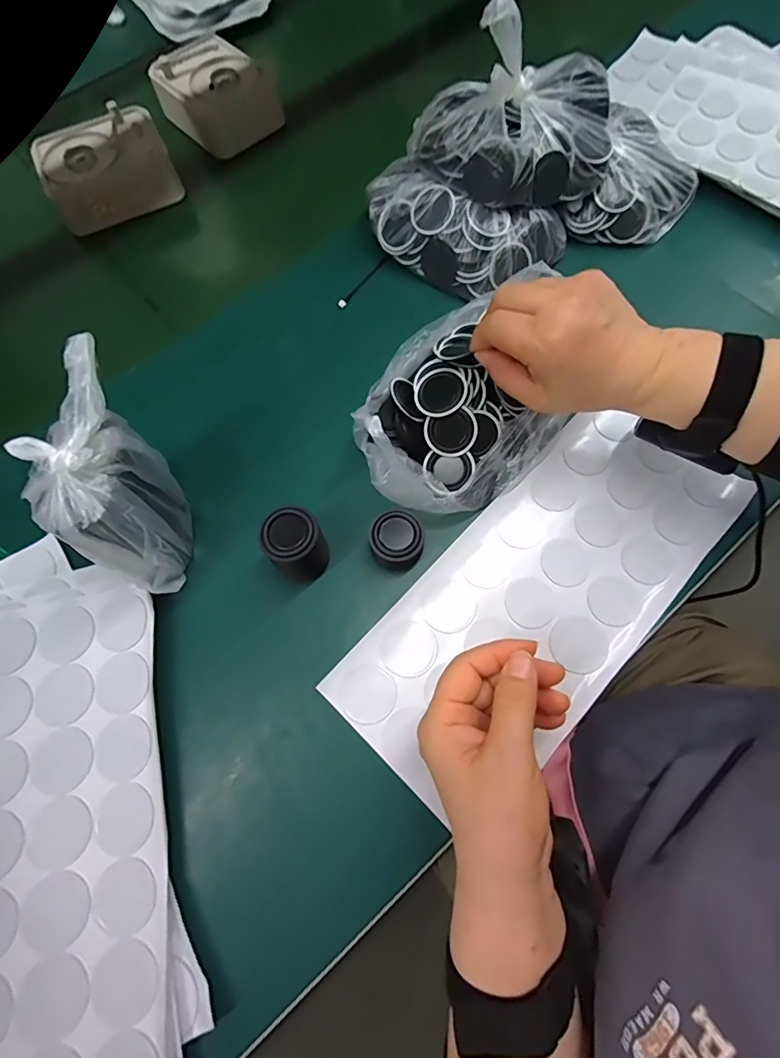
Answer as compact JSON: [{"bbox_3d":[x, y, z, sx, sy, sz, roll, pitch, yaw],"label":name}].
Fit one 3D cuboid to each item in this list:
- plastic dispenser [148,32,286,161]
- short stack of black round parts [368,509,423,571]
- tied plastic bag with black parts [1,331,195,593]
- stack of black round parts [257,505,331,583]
[{"bbox_3d":[-0.190,-0.480,0.528,0.093,0.056,0.101,-40,72,-12],"label":"plastic dispenser"},{"bbox_3d":[0.005,0.009,0.350,0.036,0.026,0.038,-19,69,-5],"label":"short stack of black round parts"},{"bbox_3d":[-0.172,-0.027,0.310,0.049,0.128,0.120,-10,69,-1],"label":"tied plastic bag with black parts"},{"bbox_3d":[-0.064,0.012,0.336,0.037,0.055,0.036,-32,71,-9],"label":"stack of black round parts"}]

